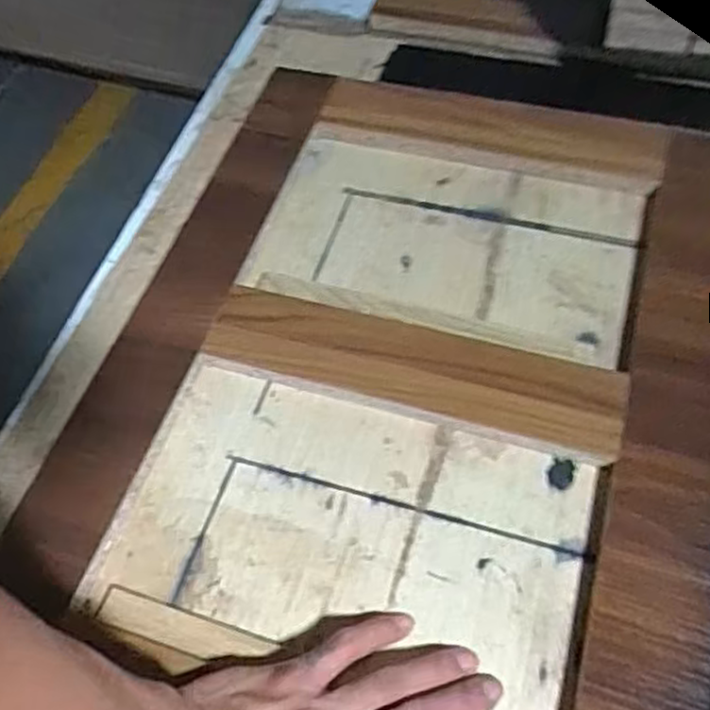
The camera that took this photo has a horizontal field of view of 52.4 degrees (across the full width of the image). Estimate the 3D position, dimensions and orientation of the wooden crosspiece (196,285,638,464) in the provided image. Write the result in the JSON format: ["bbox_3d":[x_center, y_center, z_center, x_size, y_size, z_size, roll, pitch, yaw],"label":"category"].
[{"bbox_3d":[0.036,0.007,0.468,0.263,0.018,0.063,14,60,13],"label":"wooden crosspiece"}]

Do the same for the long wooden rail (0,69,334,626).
[{"bbox_3d":[-0.164,0.061,0.449,0.076,0.019,0.737,13,60,12],"label":"long wooden rail"}]

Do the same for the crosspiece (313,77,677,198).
[{"bbox_3d":[0.106,-0.181,0.579,0.269,0.018,0.072,14,60,13],"label":"crosspiece"}]

